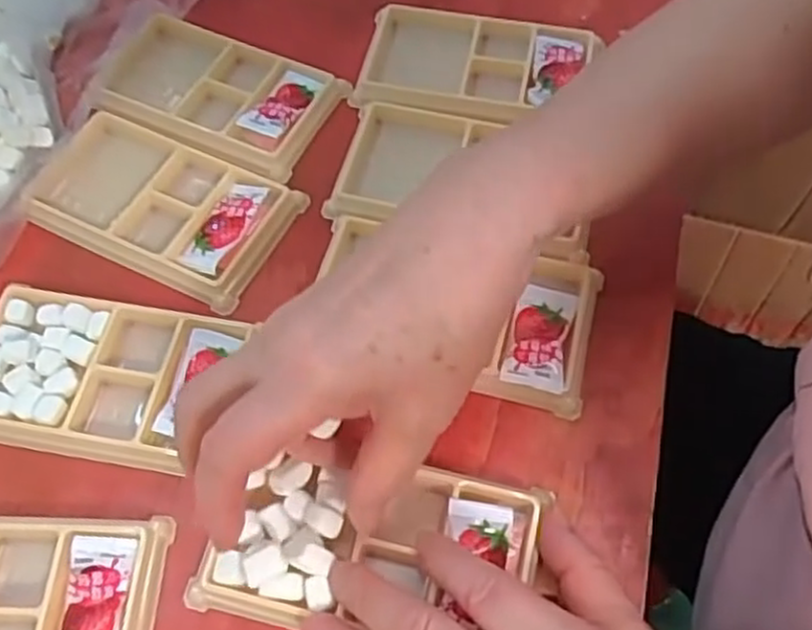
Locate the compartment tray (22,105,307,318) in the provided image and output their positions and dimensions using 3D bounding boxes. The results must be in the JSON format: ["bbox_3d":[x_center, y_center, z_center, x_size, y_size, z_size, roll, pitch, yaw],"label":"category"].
[{"bbox_3d":[-0.131,-0.061,0.403,0.136,0.014,0.076,25,64,13],"label":"compartment tray"}]

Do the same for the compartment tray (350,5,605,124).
[{"bbox_3d":[0.038,-0.144,0.446,0.129,0.014,0.078,10,62,5],"label":"compartment tray"}]

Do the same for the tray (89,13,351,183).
[{"bbox_3d":[-0.110,-0.130,0.438,0.133,0.017,0.078,23,64,12],"label":"tray"}]

